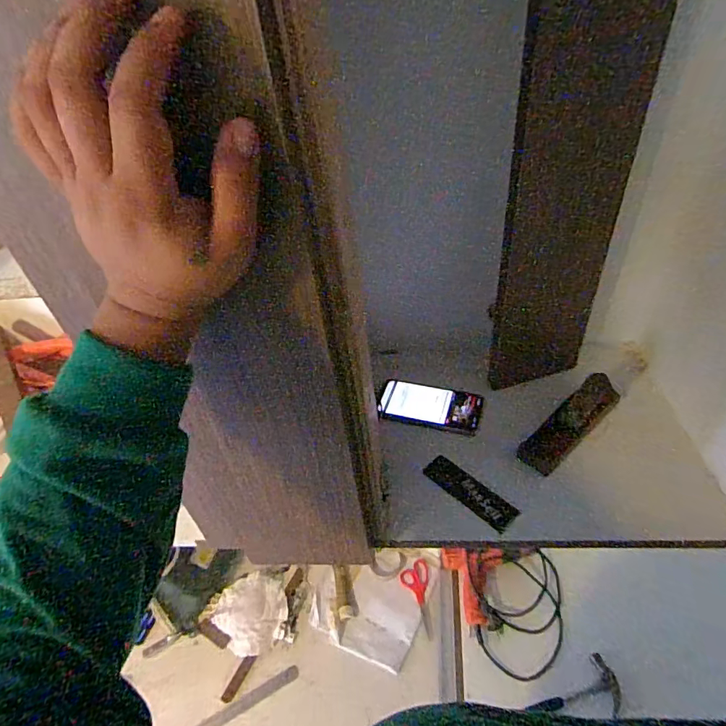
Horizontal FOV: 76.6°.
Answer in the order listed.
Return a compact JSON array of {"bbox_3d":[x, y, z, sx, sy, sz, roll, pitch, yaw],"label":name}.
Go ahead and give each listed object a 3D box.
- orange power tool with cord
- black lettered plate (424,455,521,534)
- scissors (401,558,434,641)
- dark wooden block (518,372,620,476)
[{"bbox_3d":[0.320,0.530,1.041,0.260,0.055,0.299,-3,42,5],"label":"orange power tool with cord"},{"bbox_3d":[0.145,0.174,0.625,0.035,0.020,0.132,-35,49,-27],"label":"black lettered plate"},{"bbox_3d":[0.128,0.565,1.108,0.068,0.018,0.173,-2,42,6],"label":"scissors"},{"bbox_3d":[0.299,0.091,0.667,0.026,0.166,0.049,20,25,-39],"label":"dark wooden block"}]

